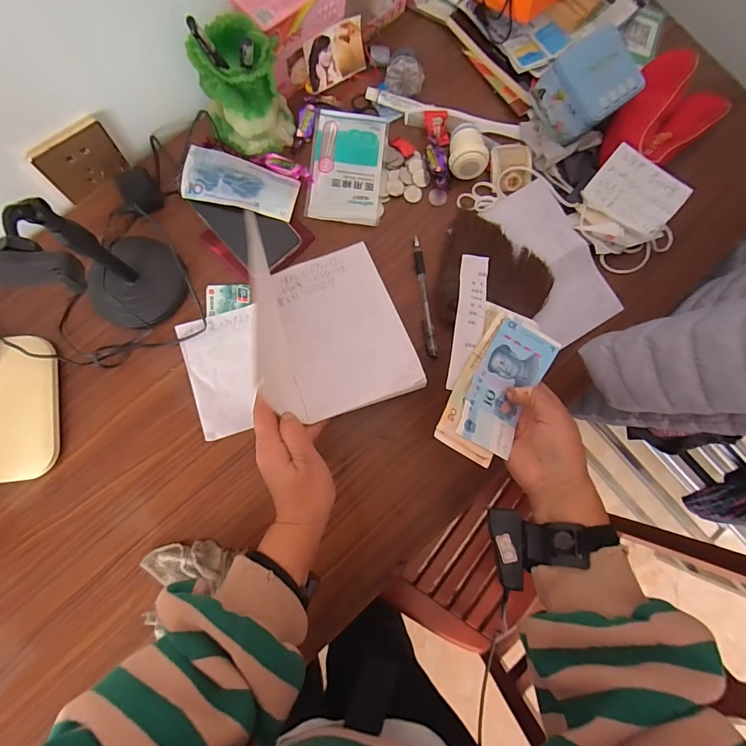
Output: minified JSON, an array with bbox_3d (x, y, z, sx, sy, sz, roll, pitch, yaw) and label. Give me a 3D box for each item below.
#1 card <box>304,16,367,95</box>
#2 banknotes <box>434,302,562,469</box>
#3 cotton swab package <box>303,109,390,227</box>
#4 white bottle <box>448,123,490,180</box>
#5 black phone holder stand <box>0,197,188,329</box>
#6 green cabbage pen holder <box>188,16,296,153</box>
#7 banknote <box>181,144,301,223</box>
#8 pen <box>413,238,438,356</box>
[{"bbox_3d":[-0.046,-0.412,0.536,0.086,0.061,0.010,-29,60,-10],"label":"card"},{"bbox_3d":[0.128,0.015,0.424,0.083,0.027,0.155,26,82,0],"label":"banknotes"},{"bbox_3d":[-0.034,-0.274,0.539,0.098,0.009,0.154,7,82,-3],"label":"cotton swab package"},{"bbox_3d":[0.125,-0.291,0.533,0.049,0.039,0.067,7,82,-3],"label":"white bottle"},{"bbox_3d":[-0.272,-0.105,0.395,0.091,0.220,0.116,-7,83,-5],"label":"black phone holder stand"},{"bbox_3d":[-0.151,-0.330,0.470,0.099,0.137,0.078,-17,84,-6],"label":"green cabbage pen holder"},{"bbox_3d":[-0.173,-0.245,0.534,0.144,0.012,0.071,15,78,-6],"label":"banknote"},{"bbox_3d":[0.065,-0.098,0.522,0.012,0.007,0.156,-6,83,-5],"label":"pen"}]

